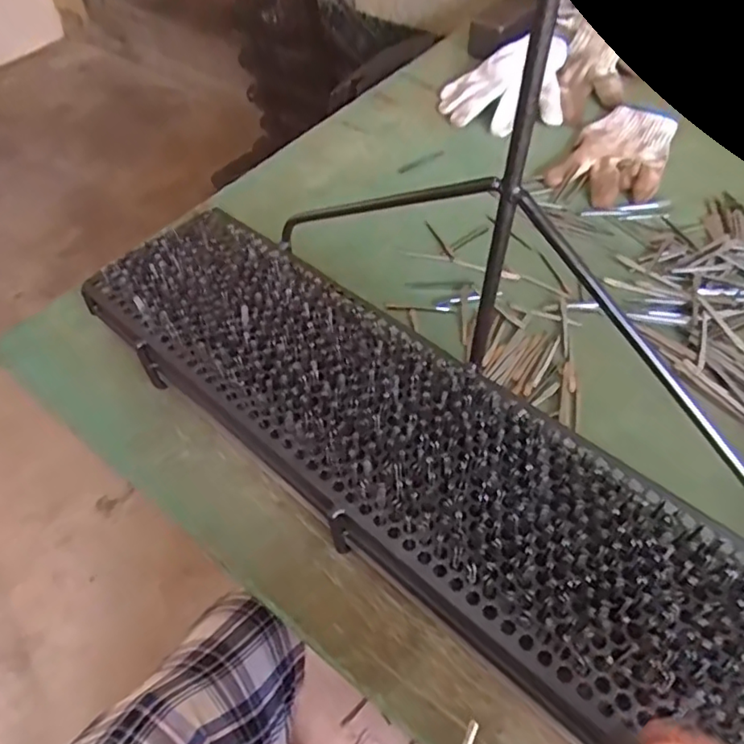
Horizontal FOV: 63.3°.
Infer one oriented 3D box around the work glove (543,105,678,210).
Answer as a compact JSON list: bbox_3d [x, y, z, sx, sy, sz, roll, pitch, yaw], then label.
[{"bbox_3d":[0.283,-0.248,0.691,0.110,0.016,0.170,29,60,23],"label":"work glove"}]

